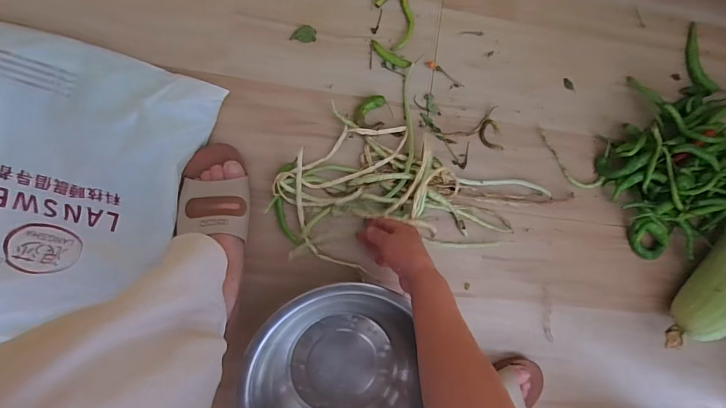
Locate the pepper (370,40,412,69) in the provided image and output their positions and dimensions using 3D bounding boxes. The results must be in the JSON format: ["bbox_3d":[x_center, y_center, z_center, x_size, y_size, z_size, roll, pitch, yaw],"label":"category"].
[{"bbox_3d":[0.040,-0.219,0.588,0.065,0.009,0.016,29,89,-8],"label":"pepper"}]

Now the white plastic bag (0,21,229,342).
[{"bbox_3d":[-0.388,0.002,0.505,0.272,0.048,0.418,20,90,-8],"label":"white plastic bag"}]

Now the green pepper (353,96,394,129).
[{"bbox_3d":[0.013,-0.133,0.585,0.055,0.013,0.045,-32,97,-5],"label":"green pepper"}]

